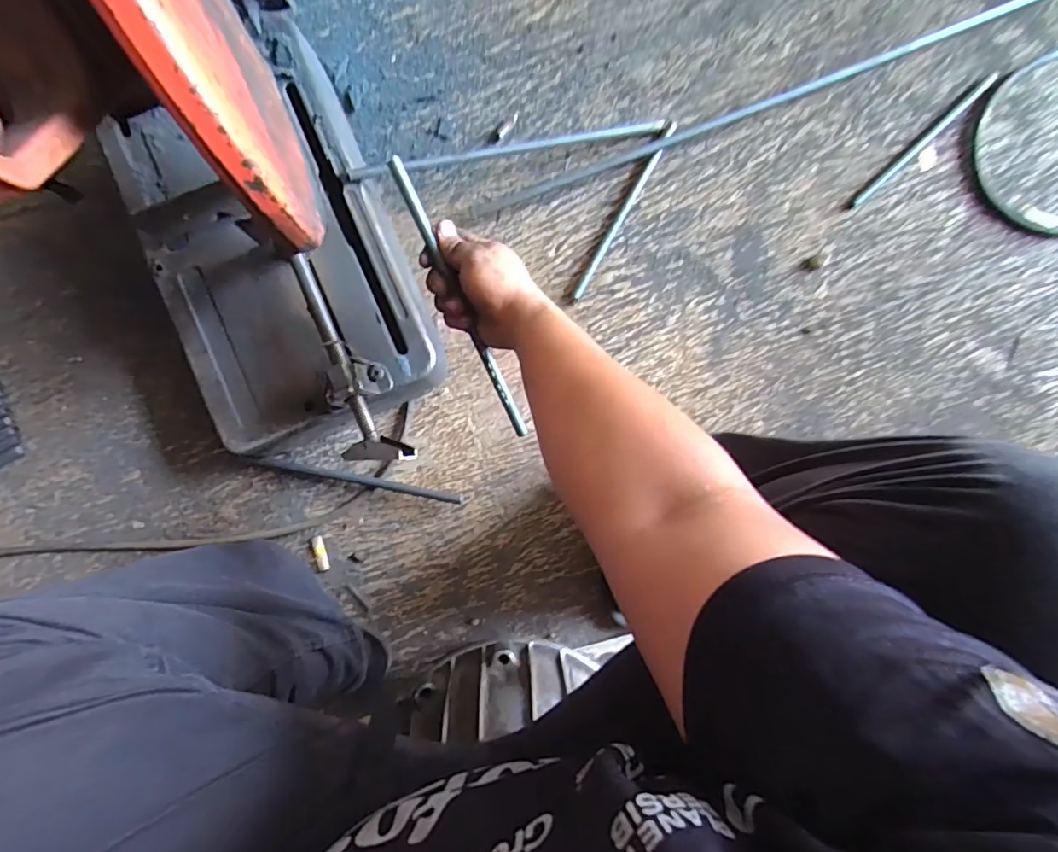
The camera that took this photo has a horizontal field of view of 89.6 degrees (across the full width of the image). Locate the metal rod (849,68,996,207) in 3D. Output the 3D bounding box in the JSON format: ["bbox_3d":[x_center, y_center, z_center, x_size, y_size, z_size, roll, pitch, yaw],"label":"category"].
[{"bbox_3d":[0.511,-0.370,0.683,0.253,0.009,0.009,-43,91,-2],"label":"metal rod"}]

